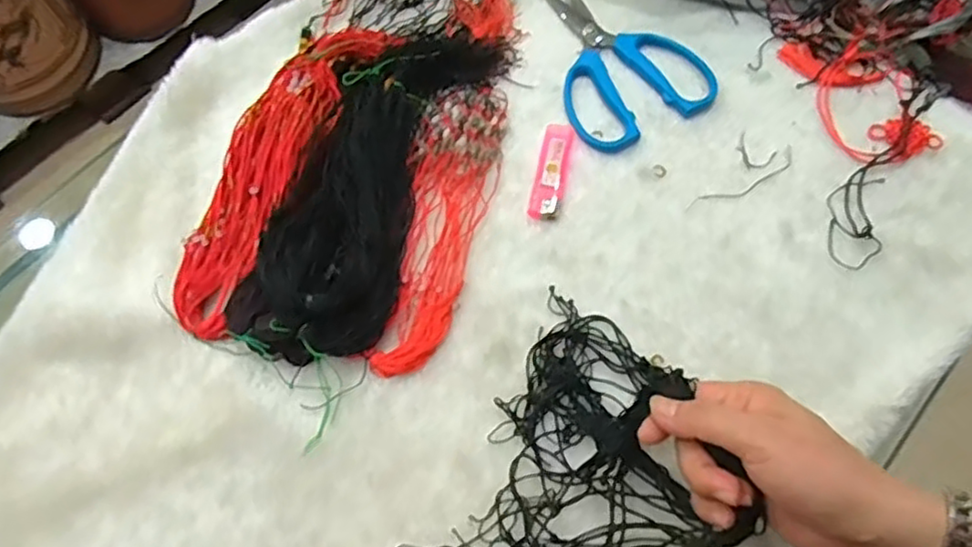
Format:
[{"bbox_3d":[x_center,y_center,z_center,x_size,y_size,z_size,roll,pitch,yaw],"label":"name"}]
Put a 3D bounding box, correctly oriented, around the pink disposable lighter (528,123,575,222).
[{"bbox_3d":[0.050,-0.079,0.514,0.021,0.011,0.082,11,68,7],"label":"pink disposable lighter"}]

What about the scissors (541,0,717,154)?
[{"bbox_3d":[0.099,-0.182,0.557,0.113,0.012,0.167,-24,68,-8],"label":"scissors"}]

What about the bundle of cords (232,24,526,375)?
[{"bbox_3d":[-0.083,-0.077,0.497,0.105,0.043,0.293,17,69,10],"label":"bundle of cords"}]

